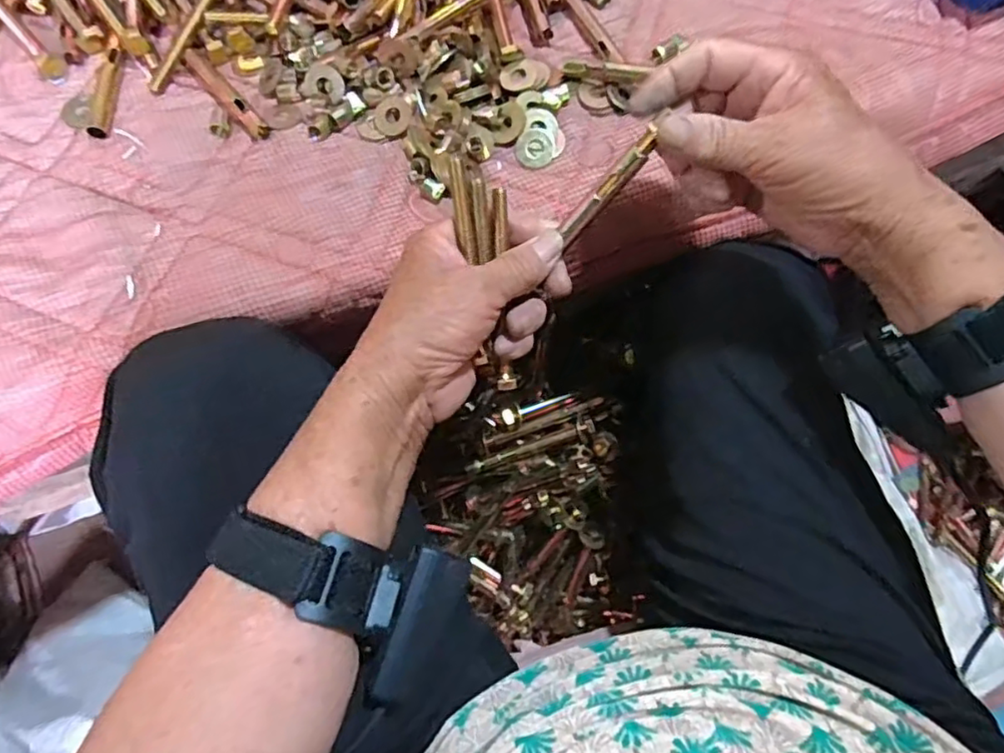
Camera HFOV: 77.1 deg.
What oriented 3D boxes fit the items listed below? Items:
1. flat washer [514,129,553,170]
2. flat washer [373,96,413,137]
[{"bbox_3d":[0.021,-0.145,0.402,0.024,0.004,0.024,0,91,-2],"label":"flat washer"},{"bbox_3d":[-0.070,-0.167,0.405,0.025,0.004,0.026,0,85,2],"label":"flat washer"}]

